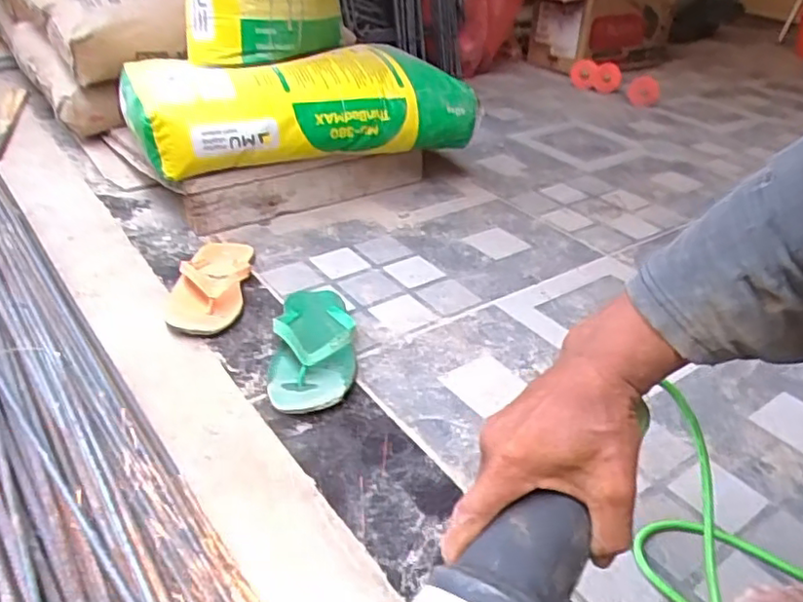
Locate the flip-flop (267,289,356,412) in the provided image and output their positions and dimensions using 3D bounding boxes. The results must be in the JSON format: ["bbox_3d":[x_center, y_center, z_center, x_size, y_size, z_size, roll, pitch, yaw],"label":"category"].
[{"bbox_3d":[-0.108,0.050,0.793,0.100,0.048,0.223,0,35,-4],"label":"flip-flop"}]

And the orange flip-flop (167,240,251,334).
[{"bbox_3d":[-0.262,-0.030,0.901,0.094,0.035,0.224,1,33,-4],"label":"orange flip-flop"}]

